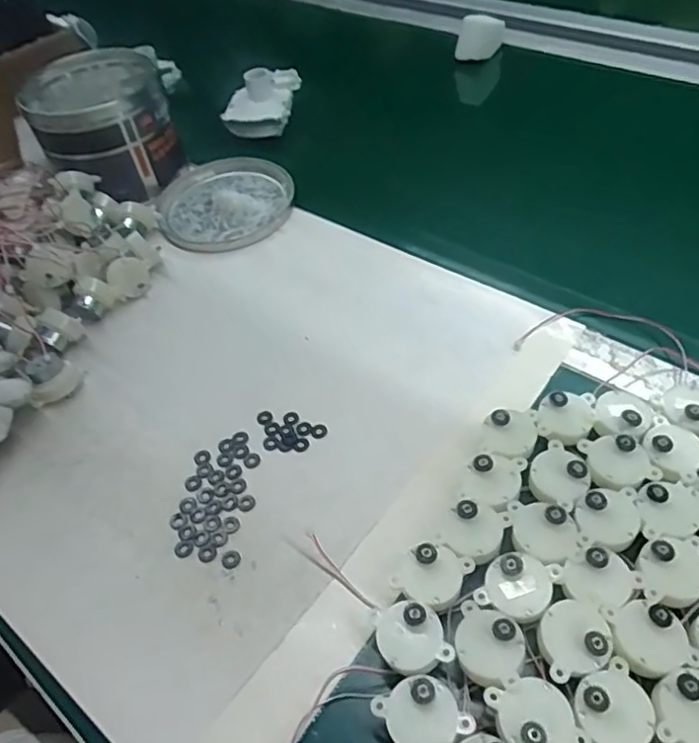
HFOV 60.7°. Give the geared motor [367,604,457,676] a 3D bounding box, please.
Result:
[{"bbox_3d":[0.030,0.133,0.294,0.031,0.029,0.033,-3,50,4],"label":"geared motor"}]

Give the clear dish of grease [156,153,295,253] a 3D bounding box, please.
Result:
[{"bbox_3d":[-0.118,-0.163,0.574,0.125,0.017,0.130,-3,50,4],"label":"clear dish of grease"}]

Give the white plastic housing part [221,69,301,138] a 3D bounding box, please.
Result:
[{"bbox_3d":[-0.099,-0.307,0.665,0.072,0.048,0.103,2,51,8],"label":"white plastic housing part"}]

